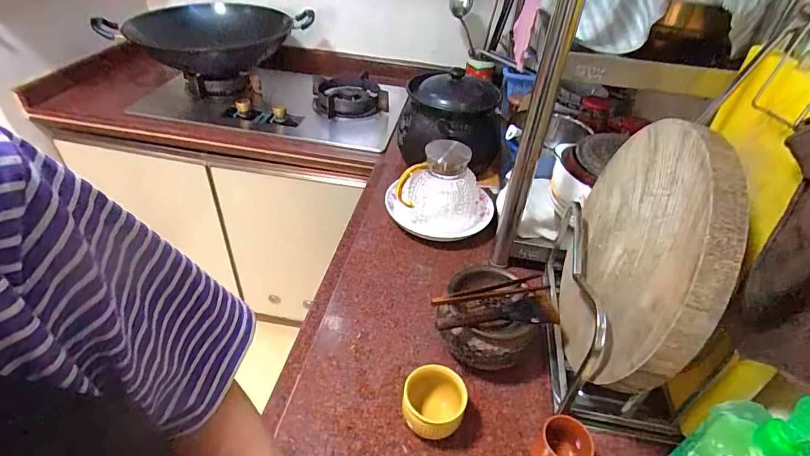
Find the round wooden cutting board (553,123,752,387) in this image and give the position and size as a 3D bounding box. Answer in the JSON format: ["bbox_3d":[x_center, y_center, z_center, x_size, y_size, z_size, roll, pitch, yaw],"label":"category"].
[{"bbox_3d":[0.274,0.037,0.538,0.047,0.313,0.295,13,59,0],"label":"round wooden cutting board"}]

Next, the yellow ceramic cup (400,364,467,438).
[{"bbox_3d":[0.037,0.235,0.574,0.078,0.066,0.075,3,40,-2],"label":"yellow ceramic cup"}]

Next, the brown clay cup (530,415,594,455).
[{"bbox_3d":[0.193,0.273,0.534,0.049,0.076,0.059,-24,48,-29],"label":"brown clay cup"}]

